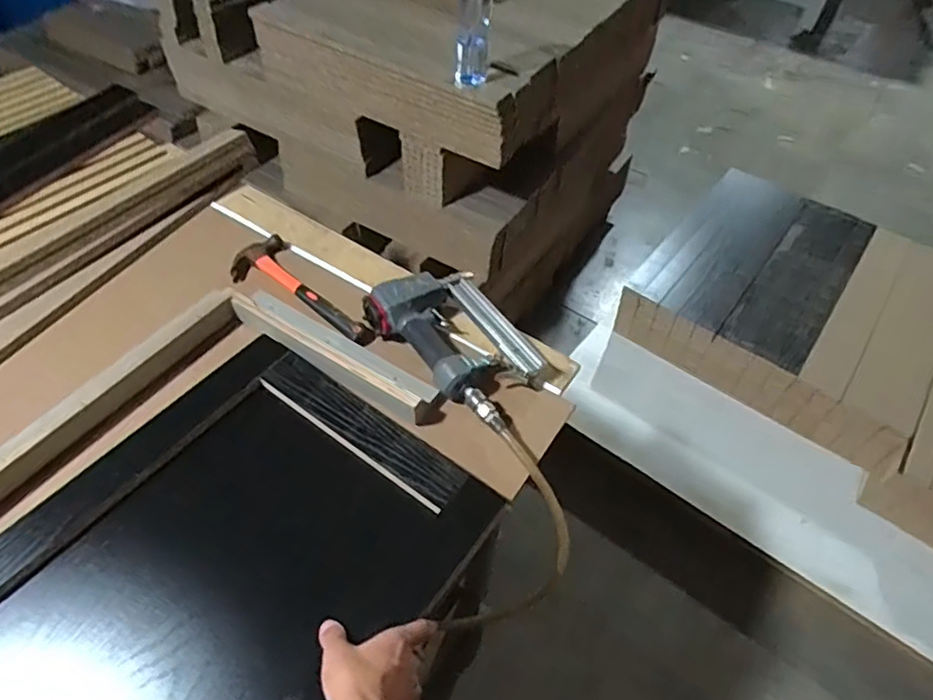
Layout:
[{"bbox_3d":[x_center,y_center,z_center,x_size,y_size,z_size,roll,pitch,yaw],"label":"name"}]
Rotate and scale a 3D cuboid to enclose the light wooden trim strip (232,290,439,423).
[{"bbox_3d":[-0.183,-0.001,0.818,0.313,0.027,0.062,29,55,20],"label":"light wooden trim strip"}]

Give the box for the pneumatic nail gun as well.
[{"bbox_3d":[-0.002,-0.017,0.843,0.163,0.067,0.259,-34,60,-27],"label":"pneumatic nail gun"}]

